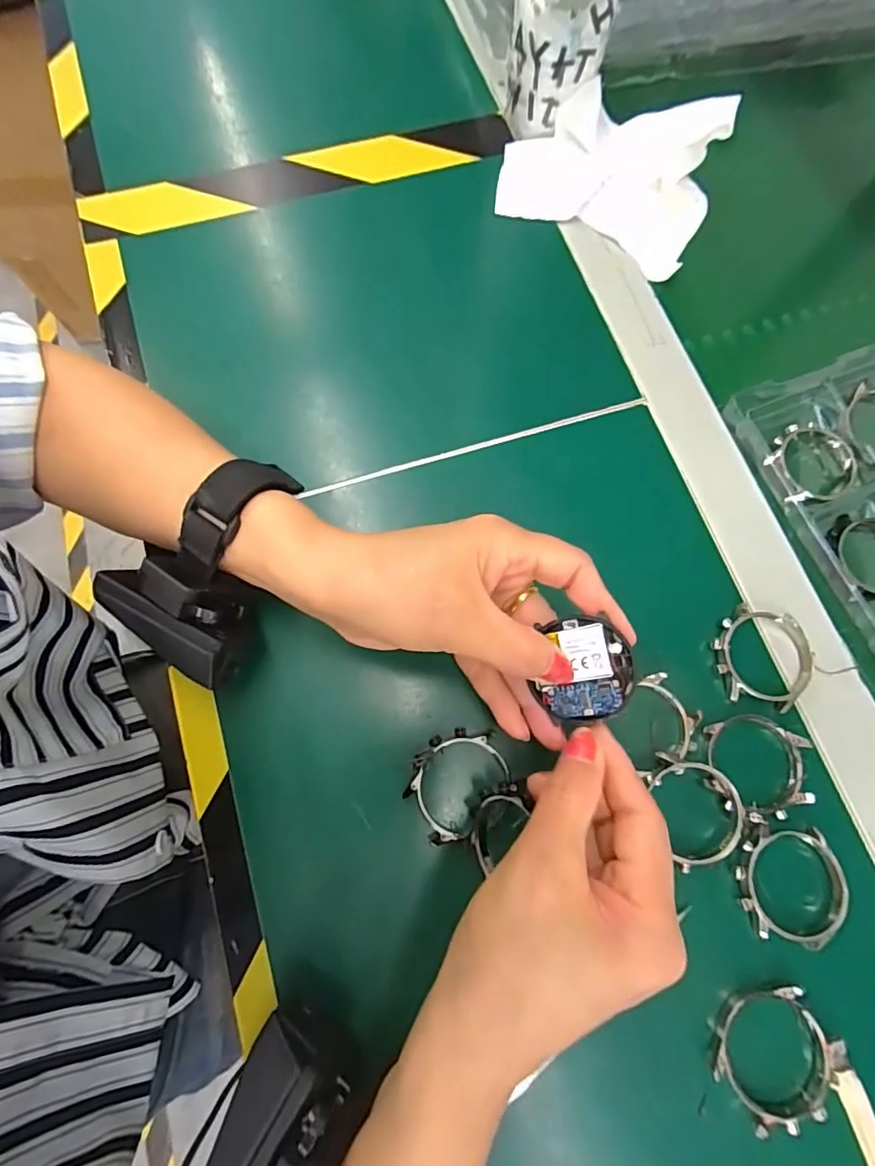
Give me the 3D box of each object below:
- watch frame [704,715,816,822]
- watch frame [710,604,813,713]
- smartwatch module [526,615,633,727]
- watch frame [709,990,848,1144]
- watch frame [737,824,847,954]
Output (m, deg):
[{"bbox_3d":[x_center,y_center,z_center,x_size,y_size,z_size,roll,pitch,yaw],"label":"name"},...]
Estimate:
[{"bbox_3d":[0.158,0.091,0.258,0.052,0.006,0.049,7,74,0],"label":"watch frame"},{"bbox_3d":[0.170,0.038,0.274,0.050,0.008,0.051,13,74,2],"label":"watch frame"},{"bbox_3d":[0.061,0.036,0.213,0.033,0.009,0.041,4,88,22],"label":"smartwatch module"},{"bbox_3d":[0.146,0.204,0.225,0.052,0.009,0.051,-33,78,-10],"label":"watch frame"},{"bbox_3d":[0.164,0.140,0.242,0.046,0.012,0.050,1,72,3],"label":"watch frame"}]

